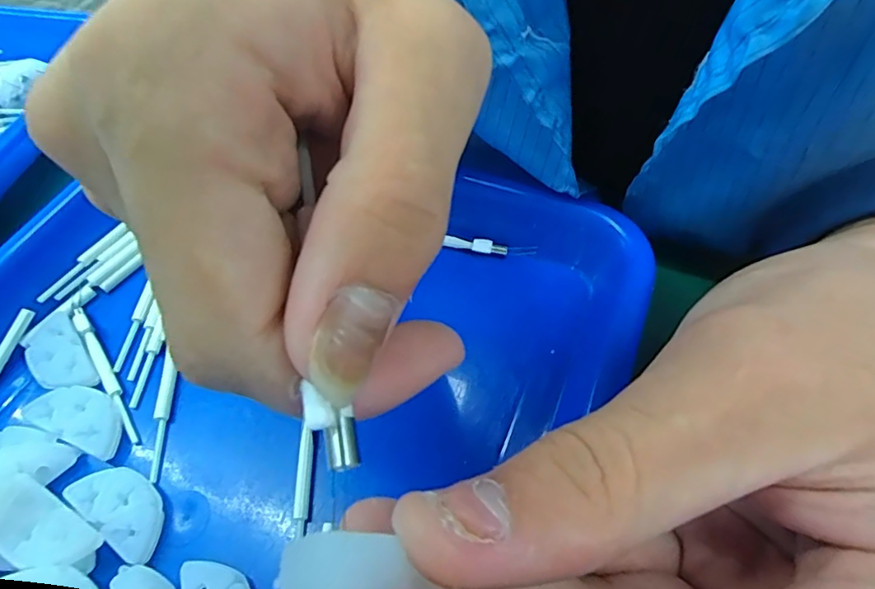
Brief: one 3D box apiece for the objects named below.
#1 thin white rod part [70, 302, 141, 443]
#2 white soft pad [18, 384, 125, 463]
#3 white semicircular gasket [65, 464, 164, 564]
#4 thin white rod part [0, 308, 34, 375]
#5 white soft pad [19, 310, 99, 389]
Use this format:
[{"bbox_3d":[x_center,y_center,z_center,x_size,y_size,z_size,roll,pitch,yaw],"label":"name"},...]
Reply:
[{"bbox_3d":[-0.133,0.028,0.210,0.006,0.008,0.073,-35,61,-17],"label":"thin white rod part"},{"bbox_3d":[-0.133,0.044,0.195,0.037,0.004,0.020,18,60,15],"label":"white soft pad"},{"bbox_3d":[-0.106,0.071,0.179,0.037,0.008,0.019,27,63,20],"label":"white semicircular gasket"},{"bbox_3d":[-0.174,0.021,0.213,0.005,0.005,0.033,13,71,12],"label":"thin white rod part"},{"bbox_3d":[-0.152,0.023,0.212,0.020,0.004,0.040,-37,62,-18],"label":"white soft pad"}]

